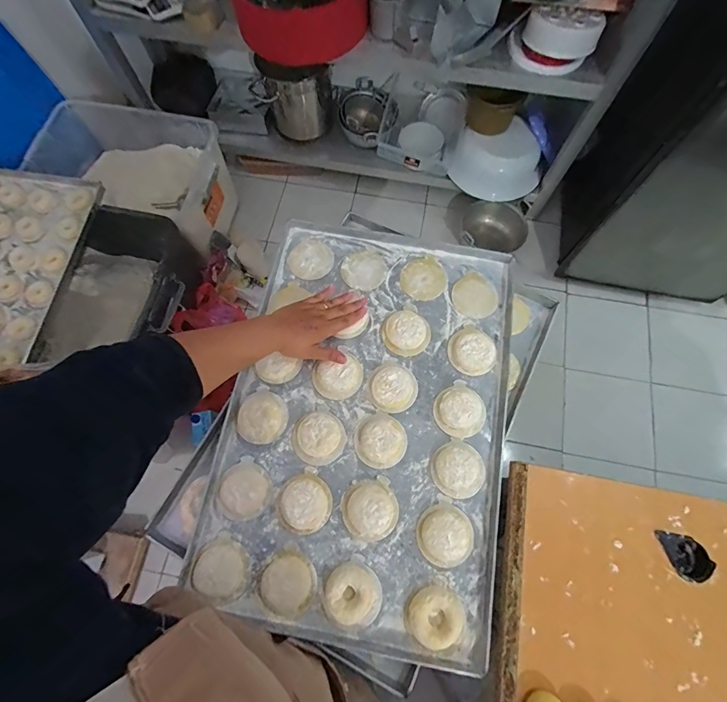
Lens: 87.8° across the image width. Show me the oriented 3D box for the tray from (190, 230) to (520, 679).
[{"bbox_3d":[0.017,0.088,0.566,0.413,0.027,0.584,11,72,4],"label":"tray"}]

